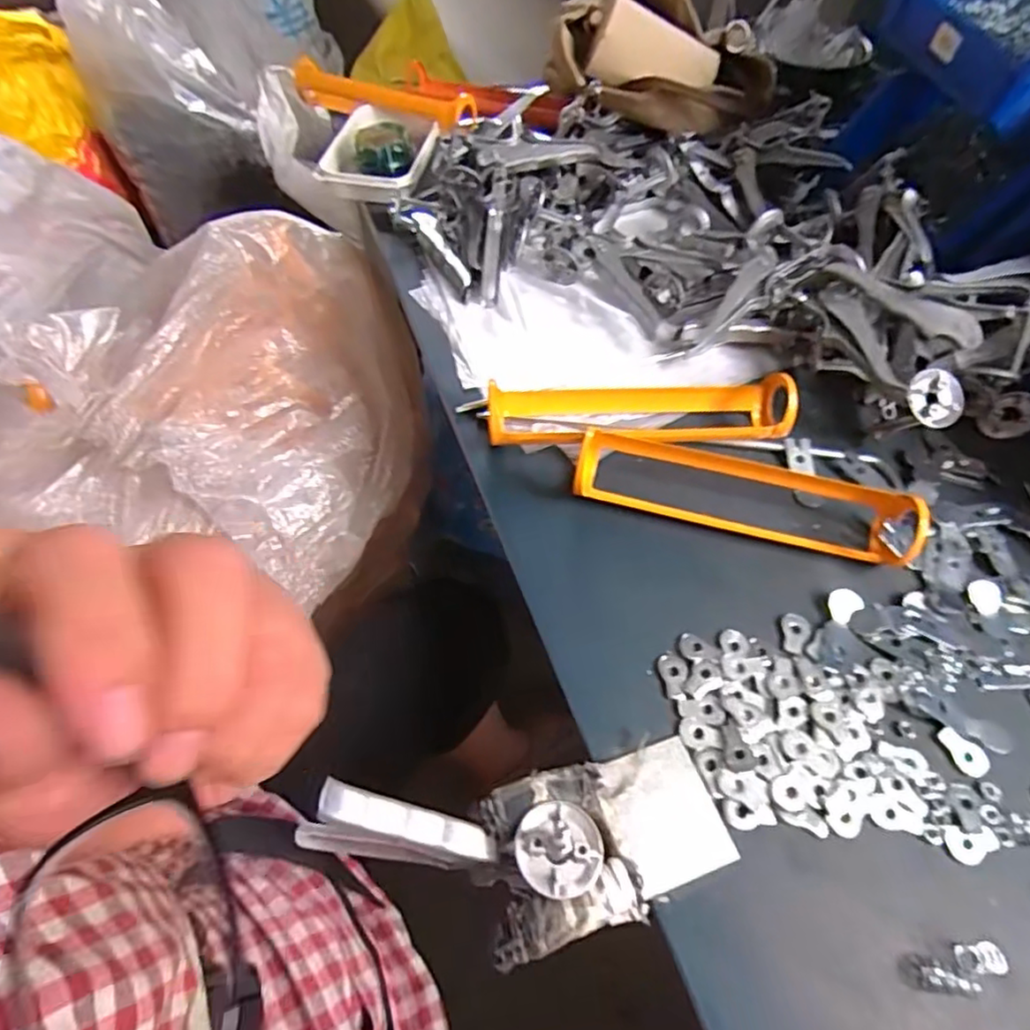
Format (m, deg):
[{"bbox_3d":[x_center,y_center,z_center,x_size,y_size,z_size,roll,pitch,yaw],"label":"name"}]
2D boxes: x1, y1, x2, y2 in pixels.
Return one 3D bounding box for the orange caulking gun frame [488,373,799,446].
[{"bbox_3d":[0.102,-0.084,0.522,0.254,0.037,0.064,-3,56,-4],"label":"orange caulking gun frame"}]

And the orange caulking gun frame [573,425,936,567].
[{"bbox_3d":[0.174,-0.021,0.476,0.252,0.045,0.066,13,56,7],"label":"orange caulking gun frame"}]

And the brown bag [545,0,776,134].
[{"bbox_3d":[0.174,-0.550,0.741,0.254,0.109,0.147,-5,56,-5],"label":"brown bag"}]

